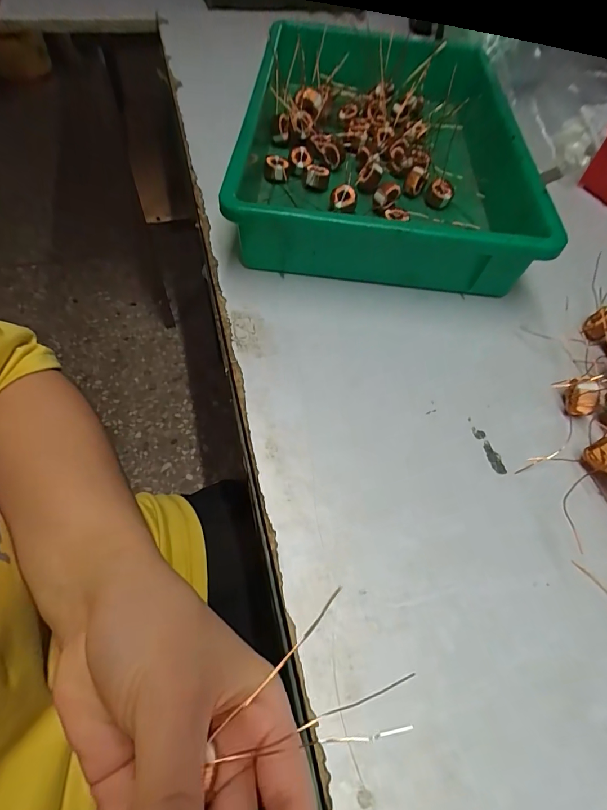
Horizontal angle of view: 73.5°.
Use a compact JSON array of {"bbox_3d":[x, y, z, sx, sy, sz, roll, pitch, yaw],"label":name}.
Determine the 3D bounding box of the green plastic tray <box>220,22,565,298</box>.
[{"bbox_3d":[0.071,-0.258,0.397,0.244,0.065,0.364,4,58,-2],"label":"green plastic tray"}]

